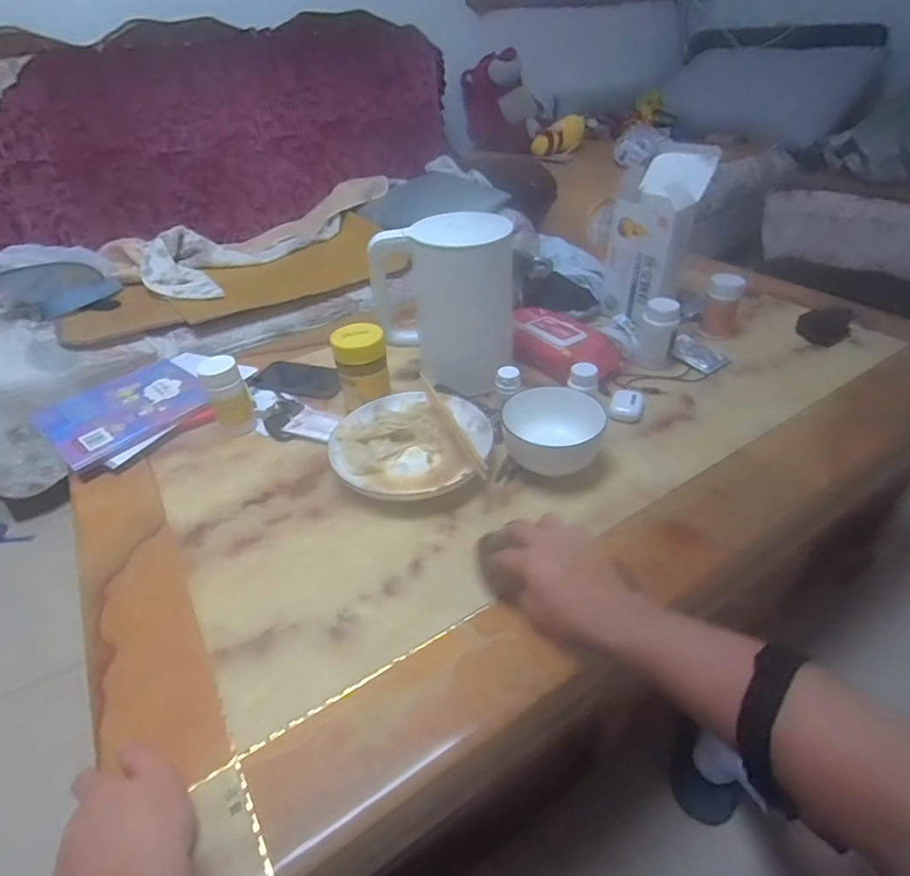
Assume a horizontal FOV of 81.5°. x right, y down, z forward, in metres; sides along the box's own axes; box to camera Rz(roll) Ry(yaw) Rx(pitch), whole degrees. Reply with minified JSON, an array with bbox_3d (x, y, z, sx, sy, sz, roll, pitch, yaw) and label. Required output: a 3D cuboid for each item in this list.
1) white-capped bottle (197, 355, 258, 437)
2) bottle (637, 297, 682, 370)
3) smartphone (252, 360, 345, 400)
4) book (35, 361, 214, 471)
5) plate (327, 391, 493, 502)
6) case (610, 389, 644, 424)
[{"bbox_3d":[-0.310,-0.057,0.728,0.050,0.105,0.046,-20,41,-20],"label":"white-capped bottle"},{"bbox_3d":[0.319,-0.165,0.835,0.052,0.098,0.048,4,38,11],"label":"bottle"},{"bbox_3d":[-0.248,-0.096,0.855,0.150,0.014,0.069,9,40,16],"label":"smartphone"},{"bbox_3d":[-0.481,-0.045,0.773,0.200,0.013,0.192,-31,45,-31],"label":"book"},{"bbox_3d":[-0.054,0.007,0.680,0.196,0.044,0.202,-3,38,2],"label":"plate"},{"bbox_3d":[0.244,-0.045,0.751,0.045,0.030,0.039,9,40,17],"label":"case"}]

